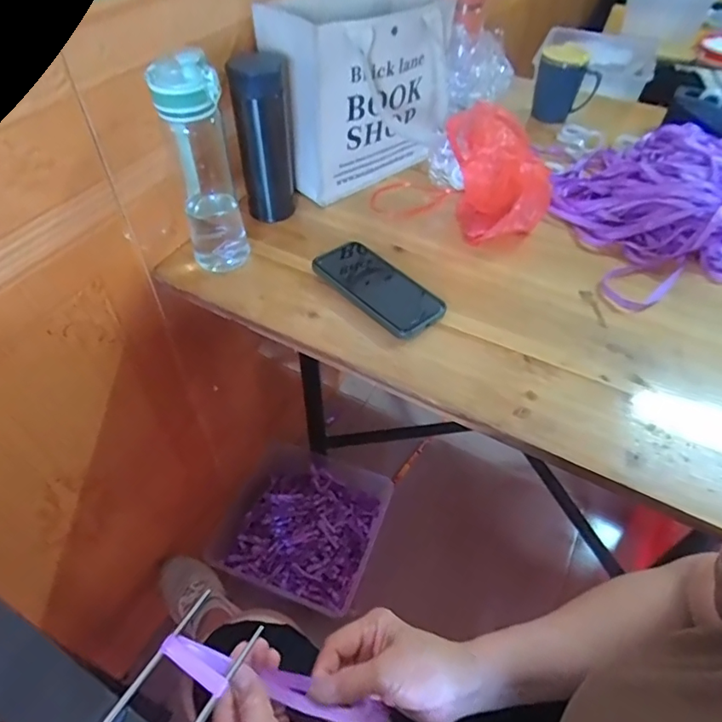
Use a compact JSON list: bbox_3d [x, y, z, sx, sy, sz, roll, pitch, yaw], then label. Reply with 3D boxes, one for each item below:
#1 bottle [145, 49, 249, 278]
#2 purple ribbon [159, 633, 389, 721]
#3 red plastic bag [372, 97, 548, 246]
[{"bbox_3d":[-0.174,-0.209,0.576,0.072,0.233,0.063,-9,50,-9],"label":"bottle"},{"bbox_3d":[-0.057,0.233,0.364,0.175,0.031,0.030,34,44,-21],"label":"purple ribbon"},{"bbox_3d":[0.133,-0.250,0.671,0.232,0.139,0.092,24,53,18],"label":"red plastic bag"}]

